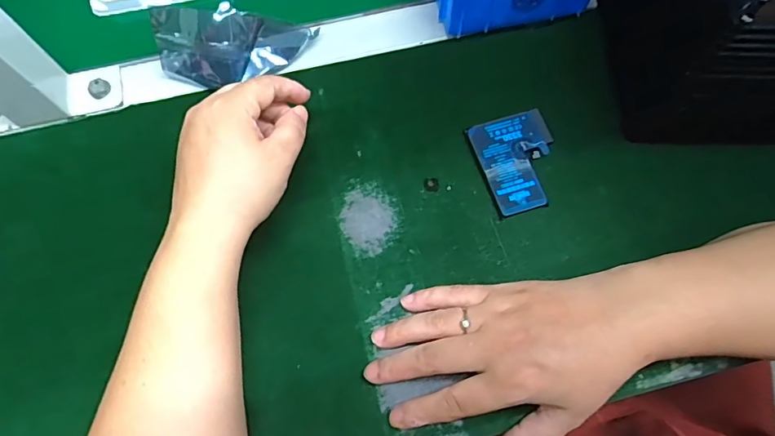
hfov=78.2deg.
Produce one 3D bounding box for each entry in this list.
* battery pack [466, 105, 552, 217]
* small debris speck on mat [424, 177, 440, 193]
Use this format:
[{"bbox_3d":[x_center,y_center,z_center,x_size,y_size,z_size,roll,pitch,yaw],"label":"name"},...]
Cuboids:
[{"bbox_3d":[0.099,-0.042,0.356,0.059,0.008,0.076,-16,70,-6],"label":"battery pack"},{"bbox_3d":[0.033,-0.025,0.353,0.011,0.004,0.012,0,69,0],"label":"small debris speck on mat"}]

